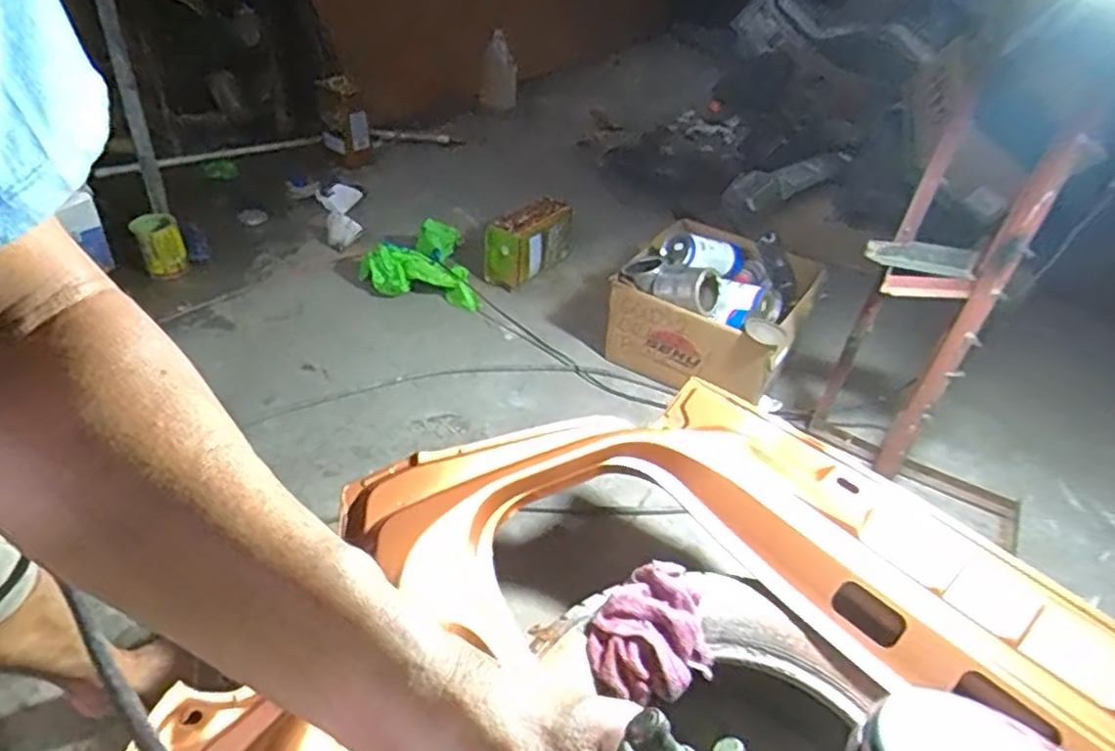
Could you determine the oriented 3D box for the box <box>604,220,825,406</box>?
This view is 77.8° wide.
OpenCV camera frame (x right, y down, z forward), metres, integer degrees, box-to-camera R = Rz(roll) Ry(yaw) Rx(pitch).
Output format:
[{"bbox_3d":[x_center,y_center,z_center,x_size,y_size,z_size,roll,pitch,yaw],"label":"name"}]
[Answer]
[{"bbox_3d":[0.358,-0.153,1.583,0.396,0.261,0.380,28,45,25],"label":"box"}]

